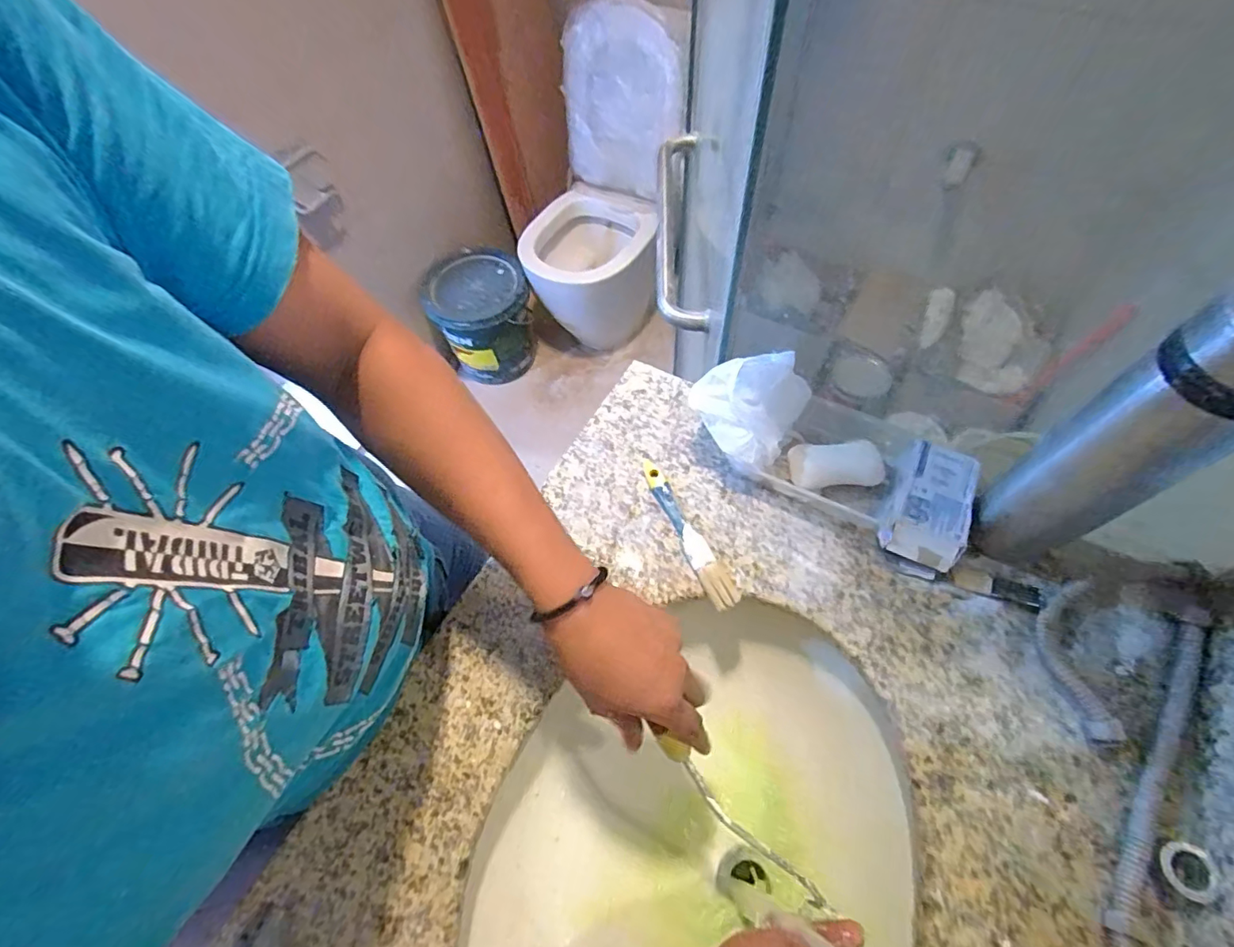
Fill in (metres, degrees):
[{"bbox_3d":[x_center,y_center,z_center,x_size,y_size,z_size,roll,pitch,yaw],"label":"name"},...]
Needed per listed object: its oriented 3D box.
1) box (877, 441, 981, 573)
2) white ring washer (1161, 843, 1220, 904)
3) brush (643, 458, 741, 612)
[{"bbox_3d":[0.300,0.033,0.513,0.069,0.044,0.115,24,63,18],"label":"box"},{"bbox_3d":[0.388,0.269,0.360,0.028,0.007,0.034,-11,40,47],"label":"white ring washer"},{"bbox_3d":[0.070,0.054,0.534,0.028,0.014,0.174,-23,60,-9],"label":"brush"}]

